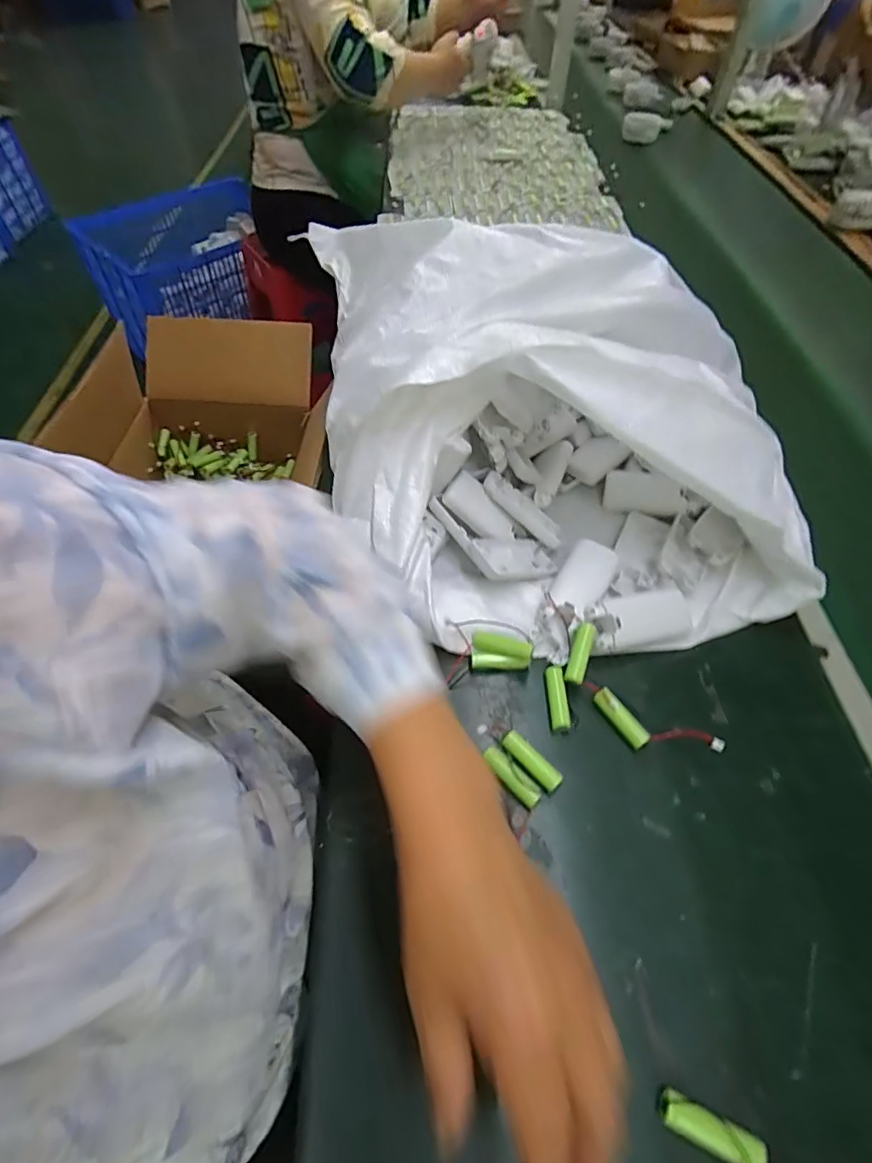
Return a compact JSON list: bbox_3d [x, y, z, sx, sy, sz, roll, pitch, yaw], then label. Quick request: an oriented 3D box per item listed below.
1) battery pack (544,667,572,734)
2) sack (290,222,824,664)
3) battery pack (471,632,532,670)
[{"bbox_3d":[0.097,0.095,0.415,0.014,0.017,0.051,-2,55,-3],"label":"battery pack"},{"bbox_3d":[0.093,-0.218,0.526,0.396,0.184,0.581,-4,55,-4],"label":"sack"},{"bbox_3d":[0.056,0.060,0.433,0.049,0.013,0.031,6,98,12],"label":"battery pack"}]

